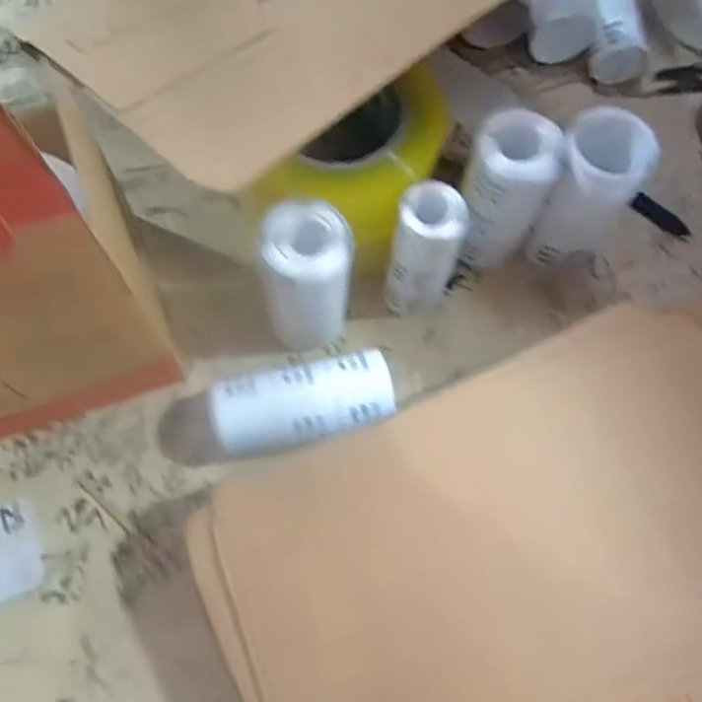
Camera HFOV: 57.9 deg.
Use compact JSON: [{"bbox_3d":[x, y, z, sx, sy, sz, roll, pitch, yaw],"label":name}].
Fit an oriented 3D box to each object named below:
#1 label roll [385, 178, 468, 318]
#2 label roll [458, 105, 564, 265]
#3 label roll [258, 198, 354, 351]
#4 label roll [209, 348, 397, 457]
[{"bbox_3d":[0.042,-0.055,0.368,0.035,0.102,0.035,0,68,0],"label":"label roll"},{"bbox_3d":[0.090,-0.092,0.382,0.047,0.099,0.051,0,68,0],"label":"label roll"},{"bbox_3d":[-0.024,-0.036,0.358,0.045,0.101,0.046,0,68,0],"label":"label roll"},{"bbox_3d":[-0.026,0.033,0.361,0.095,0.041,0.042,-13,68,-6],"label":"label roll"}]

